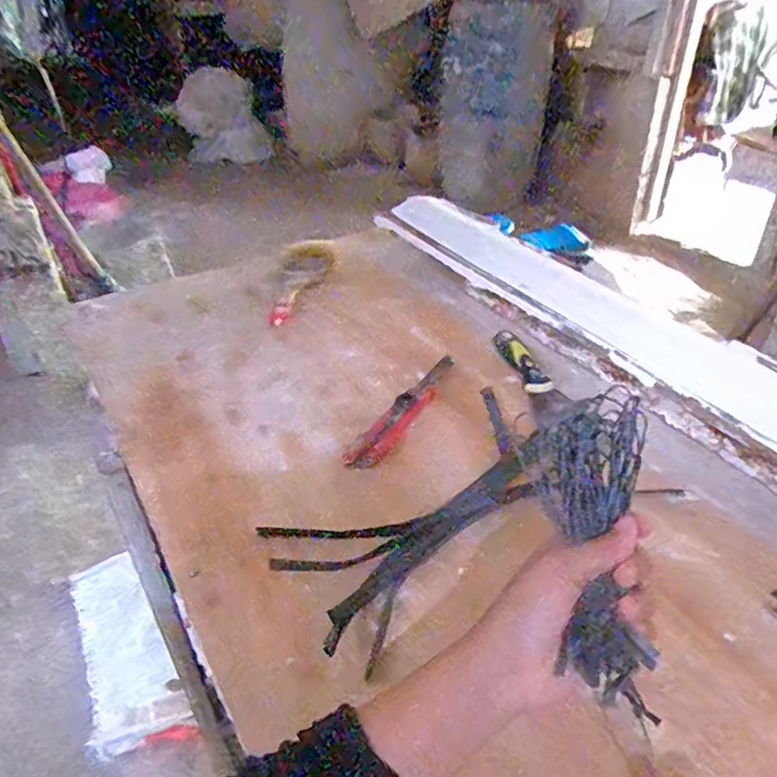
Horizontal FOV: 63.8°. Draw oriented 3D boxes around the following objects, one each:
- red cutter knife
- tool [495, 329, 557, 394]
[{"bbox_3d":[0.022,0.019,0.629,0.036,0.008,0.194,22,43,27],"label":"red cutter knife"},{"bbox_3d":[0.145,-0.034,0.688,0.030,0.018,0.110,-11,39,-13],"label":"tool"}]

